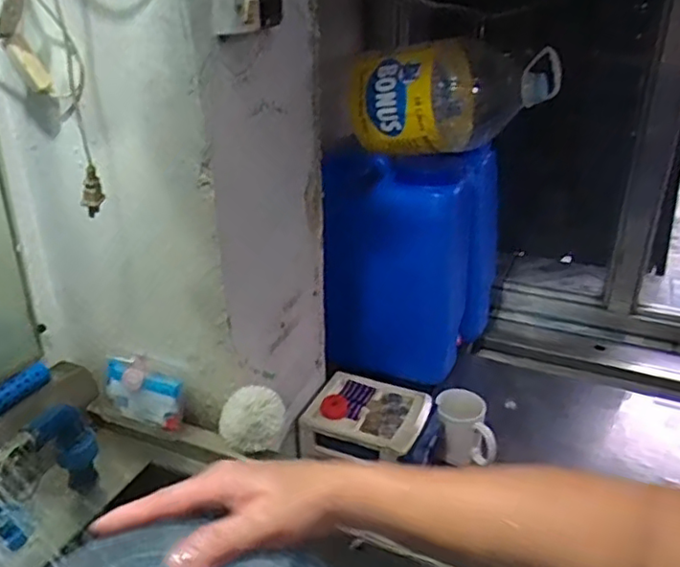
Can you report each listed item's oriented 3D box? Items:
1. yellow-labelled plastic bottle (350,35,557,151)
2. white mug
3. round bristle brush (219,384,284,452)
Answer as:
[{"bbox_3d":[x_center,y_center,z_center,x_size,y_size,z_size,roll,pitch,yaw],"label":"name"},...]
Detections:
[{"bbox_3d":[0.190,-0.322,1.096,0.329,0.176,0.130,-4,27,-7],"label":"yellow-labelled plastic bottle"},{"bbox_3d":[0.200,0.236,1.020,0.092,0.101,0.075,1,27,3],"label":"white mug"},{"bbox_3d":[-0.099,0.152,0.709,0.070,0.056,0.046,-2,27,-4],"label":"round bristle brush"}]

